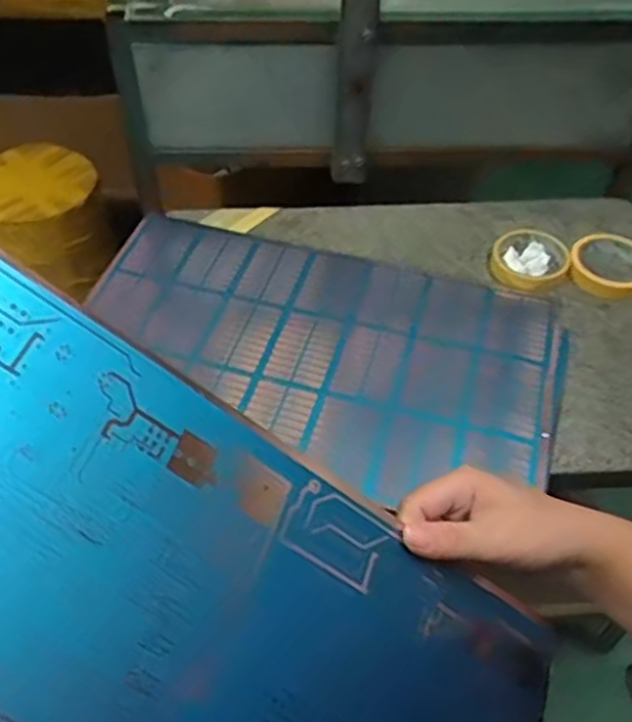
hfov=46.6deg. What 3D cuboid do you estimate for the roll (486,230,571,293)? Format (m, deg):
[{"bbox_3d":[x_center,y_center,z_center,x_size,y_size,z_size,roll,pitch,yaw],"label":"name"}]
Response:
[{"bbox_3d":[0.270,-0.130,0.926,0.097,0.020,0.112,13,50,10],"label":"roll"}]

